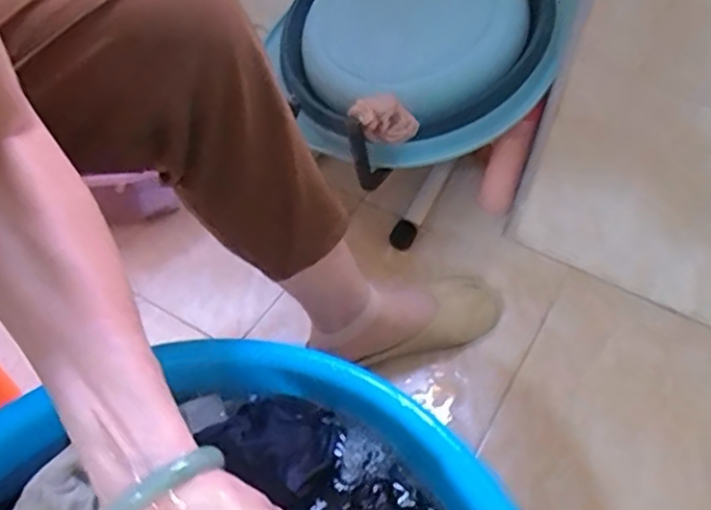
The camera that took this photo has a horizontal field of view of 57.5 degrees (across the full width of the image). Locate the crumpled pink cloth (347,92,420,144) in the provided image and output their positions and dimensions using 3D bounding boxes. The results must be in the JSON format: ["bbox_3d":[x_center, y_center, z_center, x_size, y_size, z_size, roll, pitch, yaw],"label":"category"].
[{"bbox_3d":[0.032,-0.154,0.727,0.077,0.039,0.034,13,50,8],"label":"crumpled pink cloth"}]

